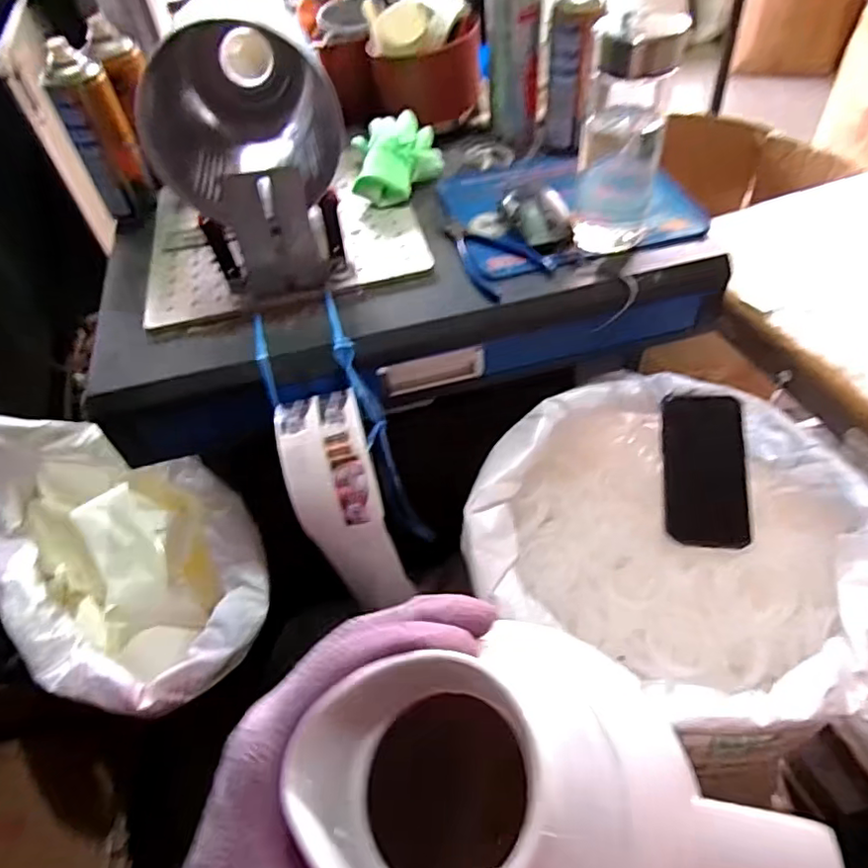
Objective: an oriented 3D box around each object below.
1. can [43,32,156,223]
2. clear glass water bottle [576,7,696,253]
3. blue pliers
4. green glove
[{"bbox_3d":[-0.361,-0.318,0.649,0.062,0.170,0.060,-25,51,-15],"label":"can"},{"bbox_3d":[0.180,-0.283,0.565,0.077,0.196,0.076,5,50,11],"label":"clear glass water bottle"},{"bbox_3d":[0.058,-0.190,0.623,0.089,0.013,0.127,-30,52,-18],"label":"blue pliers"},{"bbox_3d":[-0.042,-0.326,0.706,0.099,0.058,0.124,-2,49,5],"label":"green glove"}]

